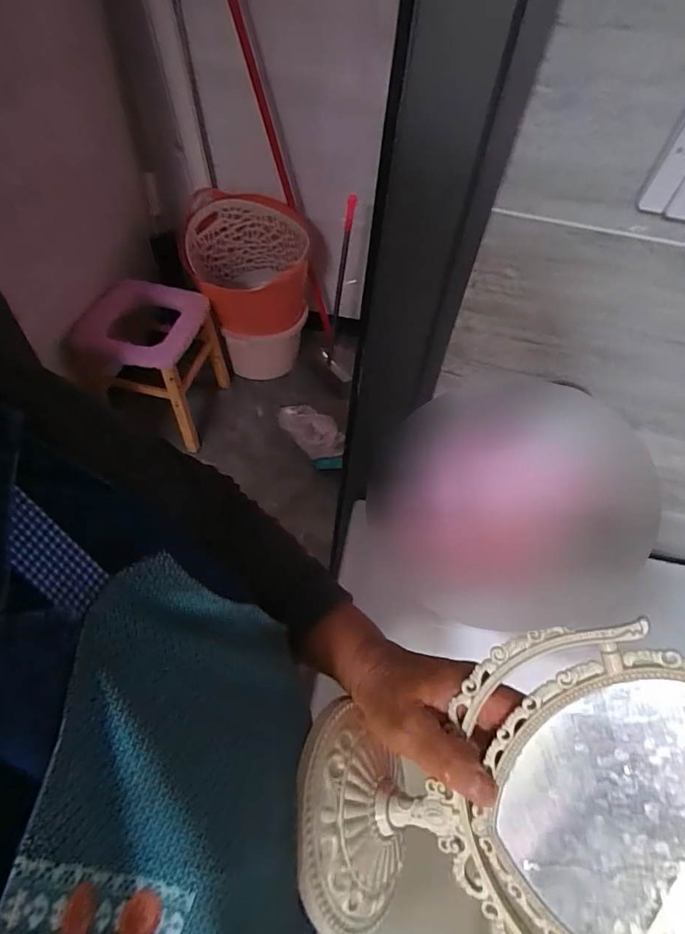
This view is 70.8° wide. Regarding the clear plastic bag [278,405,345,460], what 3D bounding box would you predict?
[{"bbox_3d":[-0.120,-0.143,1.853,0.163,0.062,0.294,-29,61,-23],"label":"clear plastic bag"}]

